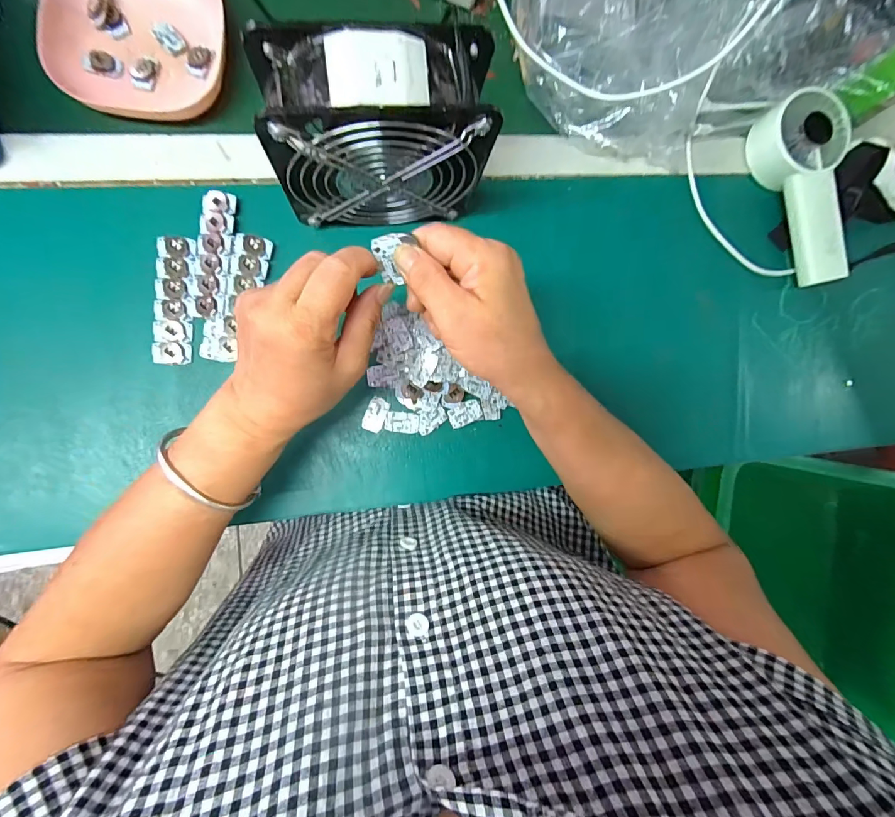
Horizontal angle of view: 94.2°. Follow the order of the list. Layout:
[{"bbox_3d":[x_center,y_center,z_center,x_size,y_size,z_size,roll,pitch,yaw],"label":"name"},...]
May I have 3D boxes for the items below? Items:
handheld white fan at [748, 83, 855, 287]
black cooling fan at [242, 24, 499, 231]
[{"bbox_3d":[0.364,-0.216,0.413,0.073,0.050,0.177,-21,90,-8],"label":"handheld white fan"},{"bbox_3d":[-0.048,-0.190,0.309,0.145,0.147,0.060,-7,88,-8],"label":"black cooling fan"}]

